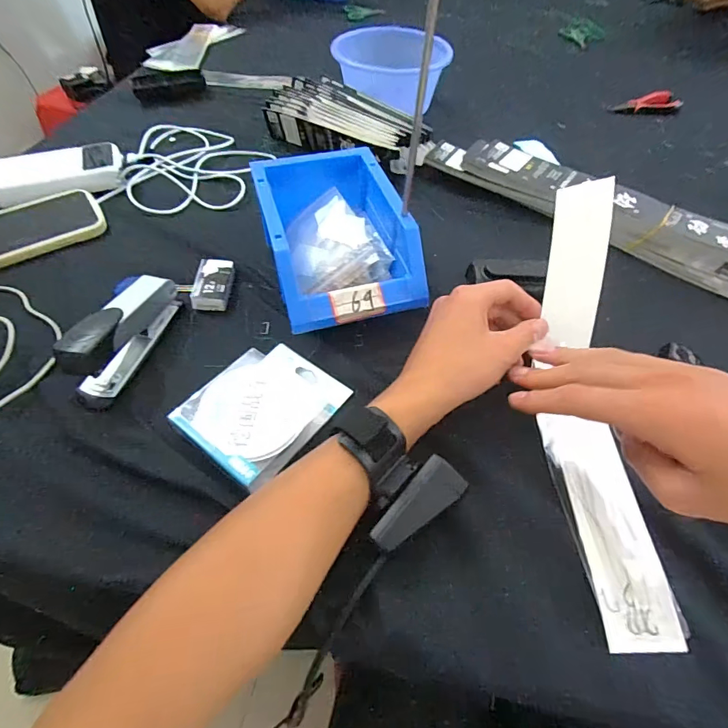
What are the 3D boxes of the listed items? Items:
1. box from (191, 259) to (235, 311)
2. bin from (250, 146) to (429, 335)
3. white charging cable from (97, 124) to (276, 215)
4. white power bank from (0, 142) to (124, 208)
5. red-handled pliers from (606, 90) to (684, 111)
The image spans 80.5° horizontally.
[{"bbox_3d":[-0.144,-0.077,0.414,0.032,0.016,0.058,1,53,-1],"label":"box"},{"bbox_3d":[-0.027,-0.120,0.407,0.123,0.068,0.177,-13,55,-11],"label":"bin"},{"bbox_3d":[-0.212,-0.255,0.540,0.165,0.026,0.189,2,53,0],"label":"white charging cable"},{"bbox_3d":[-0.351,-0.220,0.493,0.136,0.029,0.058,-23,58,-18],"label":"white power bank"},{"bbox_3d":[0.455,-0.422,0.697,0.114,0.016,0.050,-12,55,-10],"label":"red-handled pliers"}]

